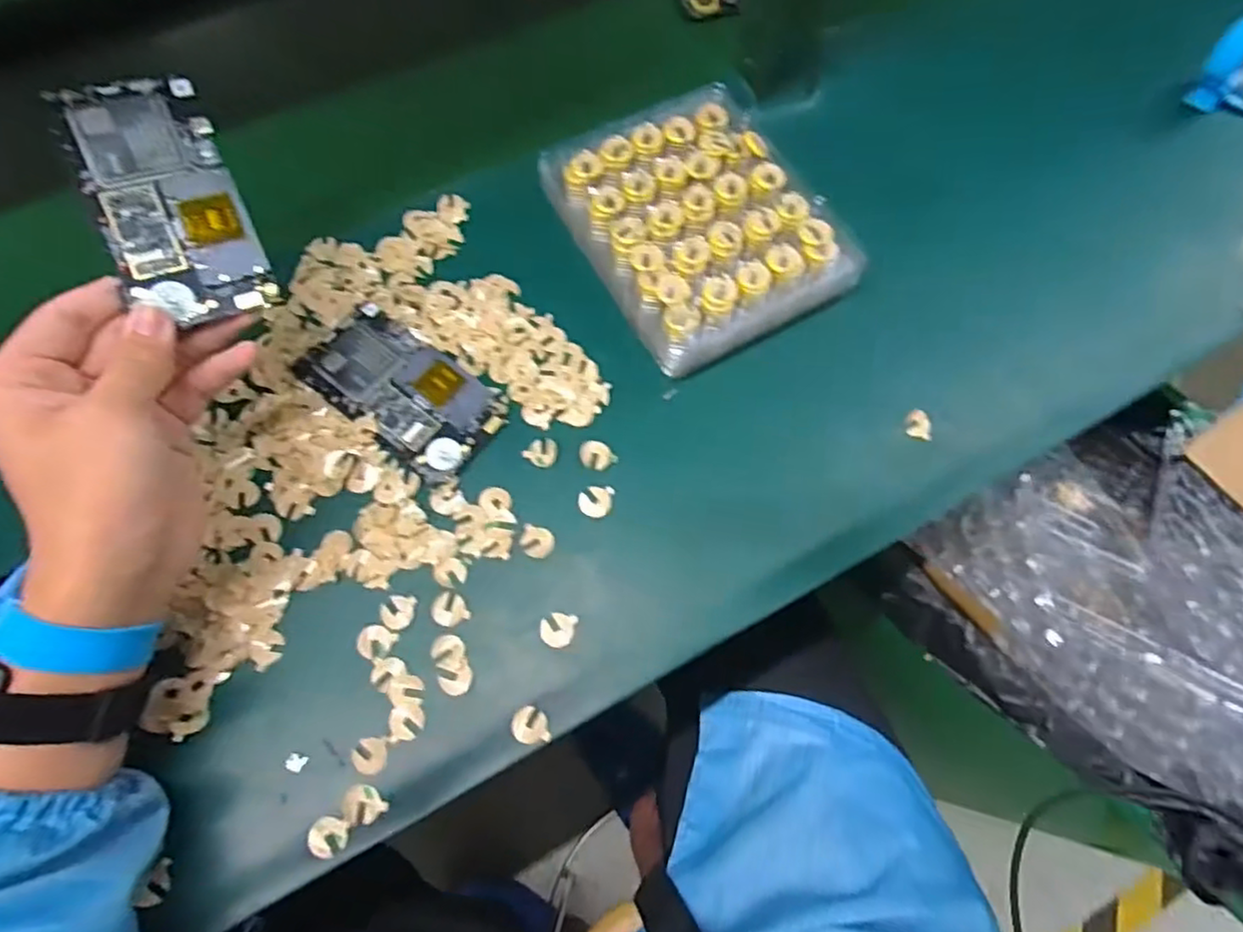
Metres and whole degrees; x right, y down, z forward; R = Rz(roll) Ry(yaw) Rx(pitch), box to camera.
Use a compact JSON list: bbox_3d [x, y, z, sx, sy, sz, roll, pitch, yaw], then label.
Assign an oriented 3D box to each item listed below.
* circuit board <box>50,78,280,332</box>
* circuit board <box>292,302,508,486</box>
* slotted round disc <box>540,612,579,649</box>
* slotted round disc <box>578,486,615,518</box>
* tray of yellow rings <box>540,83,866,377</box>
[{"bbox_3d":[-0.228,-0.134,0.341,0.062,0.008,0.125,-23,90,-21],"label":"circuit board"},{"bbox_3d":[-0.134,-0.047,0.417,0.125,0.008,0.067,36,73,12],"label":"circuit board"},{"bbox_3d":[-0.035,0.089,0.368,0.019,0.004,0.019,0,70,-1],"label":"slotted round disc"},{"bbox_3d":[-0.015,0.020,0.395,0.019,0.004,0.020,0,70,-1],"label":"slotted round disc"},{"bbox_3d":[0.049,-0.164,0.446,0.151,0.035,0.179,-27,72,-10],"label":"tray of yellow rings"}]

